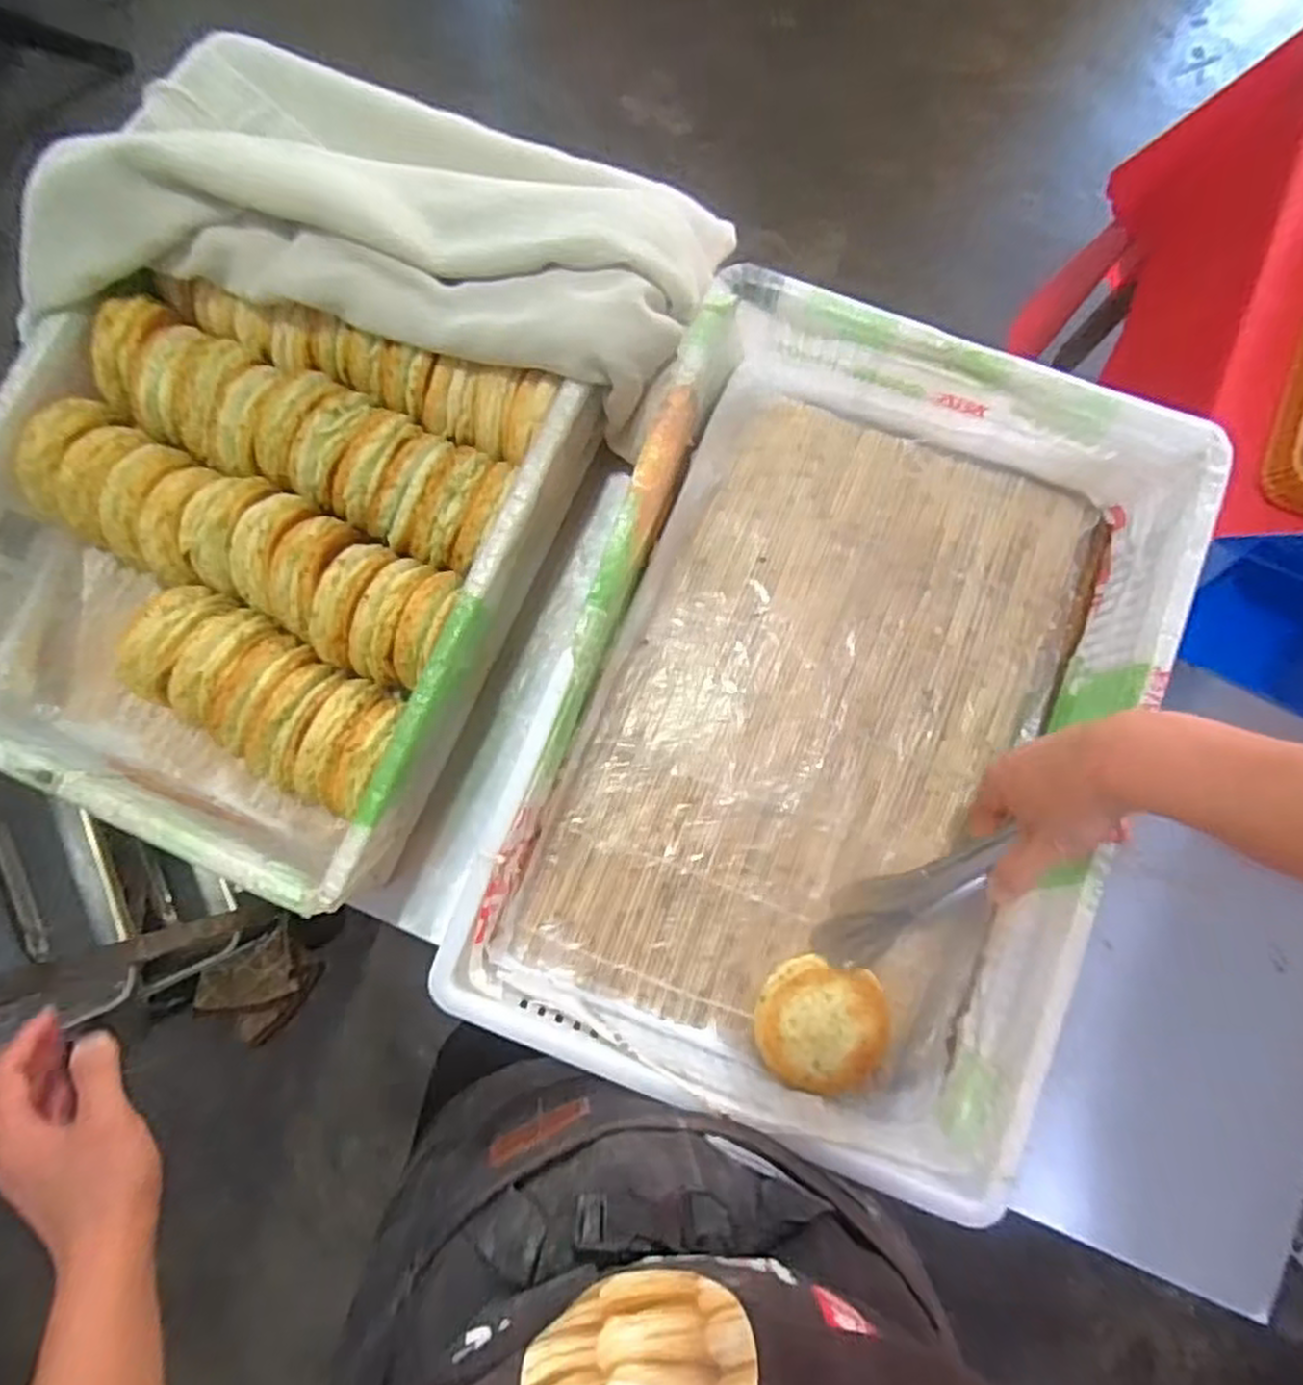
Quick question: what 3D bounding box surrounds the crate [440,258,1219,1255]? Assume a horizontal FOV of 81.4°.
[{"bbox_3d":[0.140,0.018,0.591,0.396,0.118,0.575,21,83,4],"label":"crate"}]

